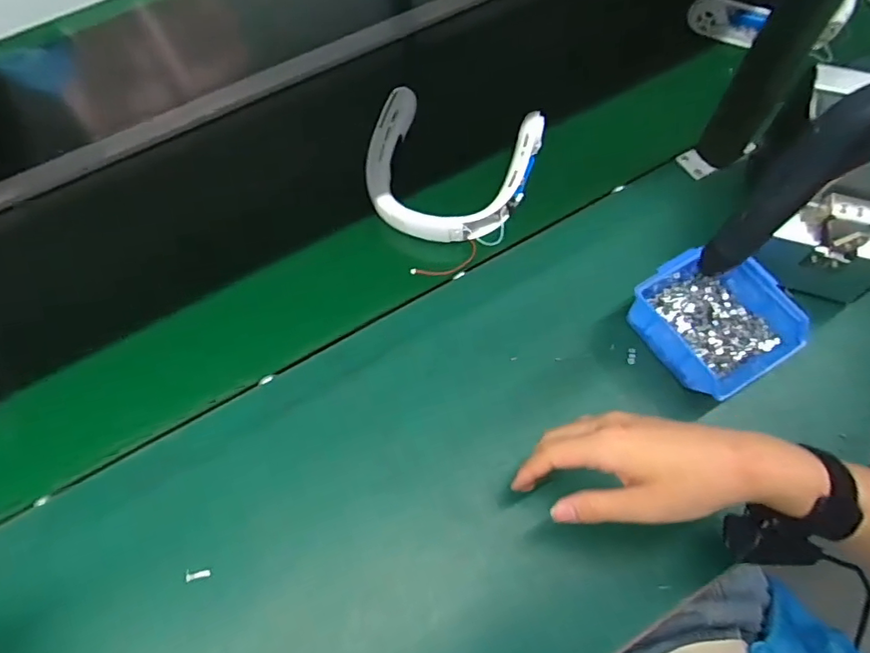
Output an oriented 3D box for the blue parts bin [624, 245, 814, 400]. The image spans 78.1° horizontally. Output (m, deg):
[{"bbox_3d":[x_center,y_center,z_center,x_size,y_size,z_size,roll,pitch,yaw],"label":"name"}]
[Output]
[{"bbox_3d":[0.288,-0.010,0.550,0.125,0.059,0.143,-31,68,-13],"label":"blue parts bin"}]

